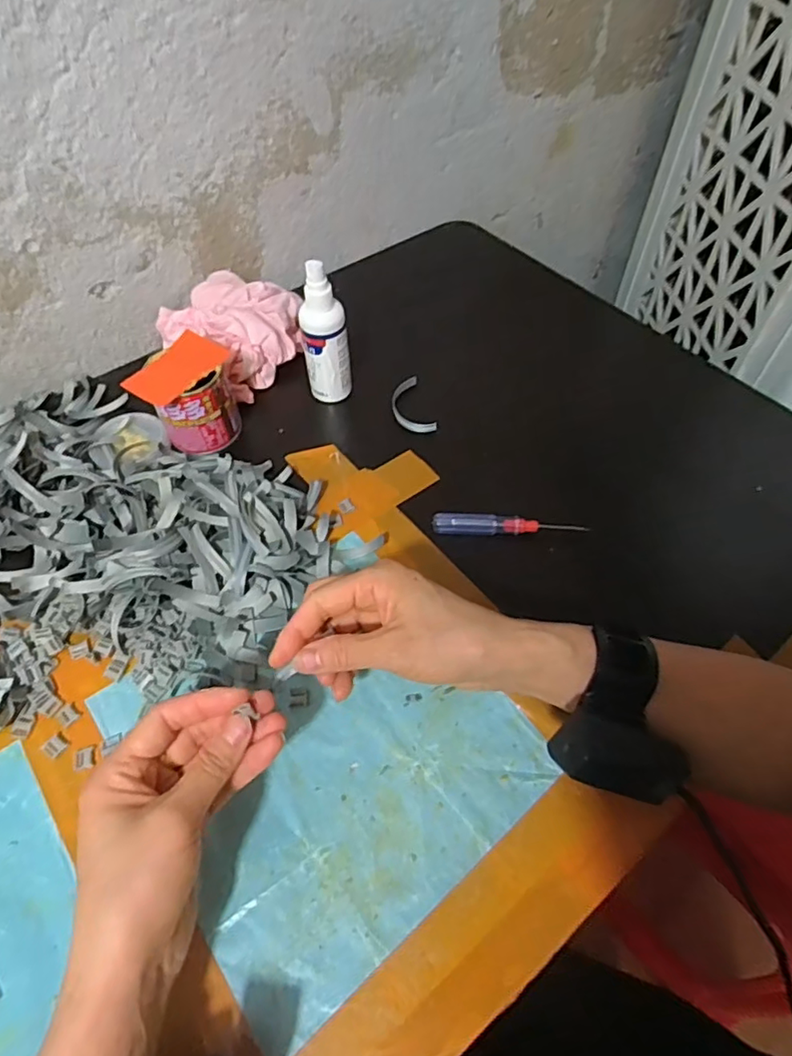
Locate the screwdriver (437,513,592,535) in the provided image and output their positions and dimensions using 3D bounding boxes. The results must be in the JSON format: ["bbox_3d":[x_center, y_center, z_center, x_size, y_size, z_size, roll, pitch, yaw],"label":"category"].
[{"bbox_3d":[0.090,-0.001,0.460,0.120,0.012,0.018,4,55,4],"label":"screwdriver"}]

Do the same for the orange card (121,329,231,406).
[{"bbox_3d":[-0.178,-0.131,0.473,0.051,0.007,0.080,27,58,15],"label":"orange card"}]

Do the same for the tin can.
[{"bbox_3d":[-0.173,-0.111,0.494,0.064,0.060,0.058,-19,56,-11],"label":"tin can"}]

